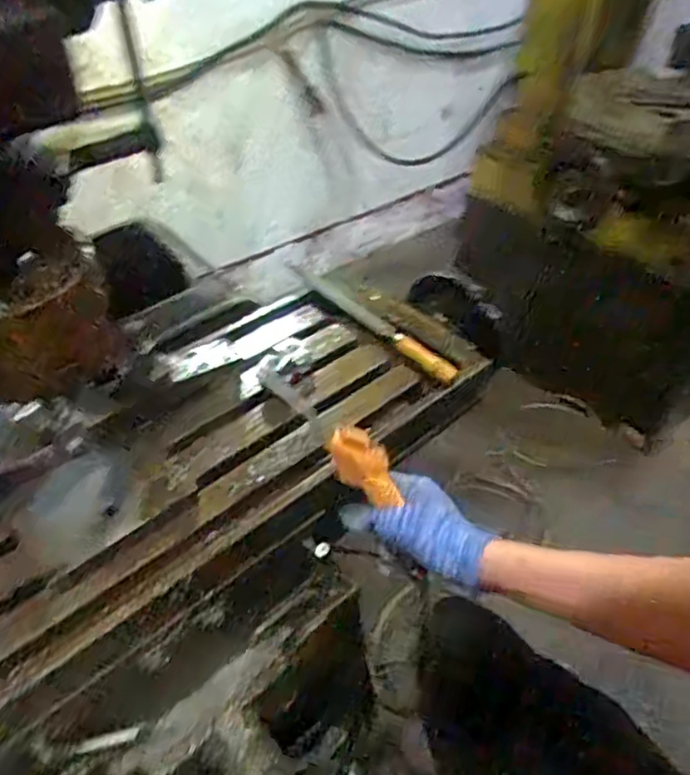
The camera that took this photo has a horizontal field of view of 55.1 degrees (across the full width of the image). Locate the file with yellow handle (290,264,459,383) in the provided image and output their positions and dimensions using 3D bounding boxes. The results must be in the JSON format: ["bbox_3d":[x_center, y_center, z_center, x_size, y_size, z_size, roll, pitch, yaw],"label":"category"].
[{"bbox_3d":[0.025,-0.083,0.756,0.029,0.016,0.280,-27,49,-28],"label":"file with yellow handle"}]

